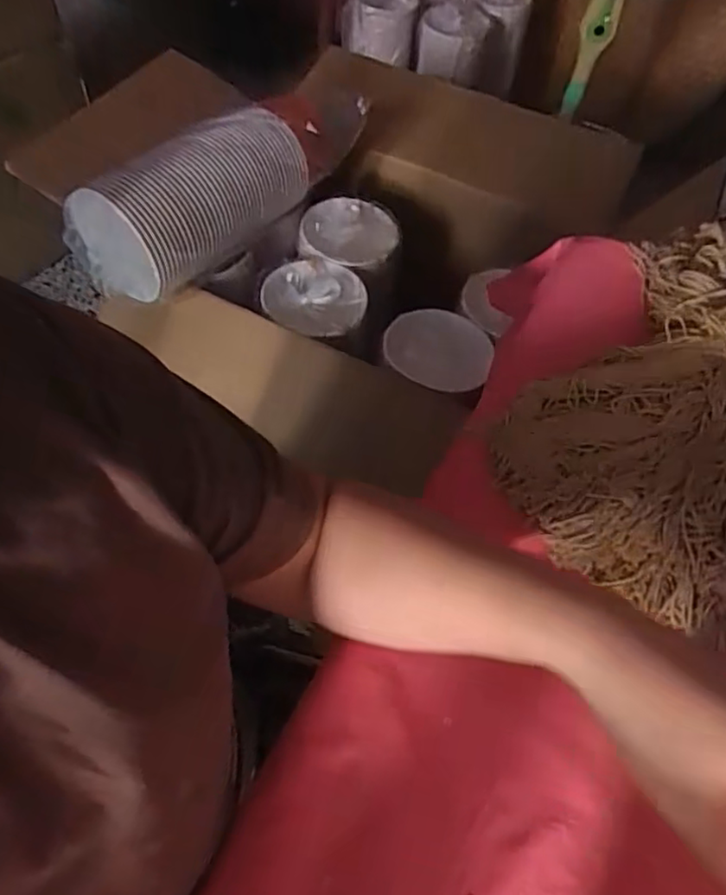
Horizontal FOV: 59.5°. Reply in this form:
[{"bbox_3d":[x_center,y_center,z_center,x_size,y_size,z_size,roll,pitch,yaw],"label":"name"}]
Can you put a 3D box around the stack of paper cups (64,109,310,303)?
[{"bbox_3d":[-0.246,-0.353,0.927,0.349,0.125,0.133,-33,64,-24],"label":"stack of paper cups"}]

